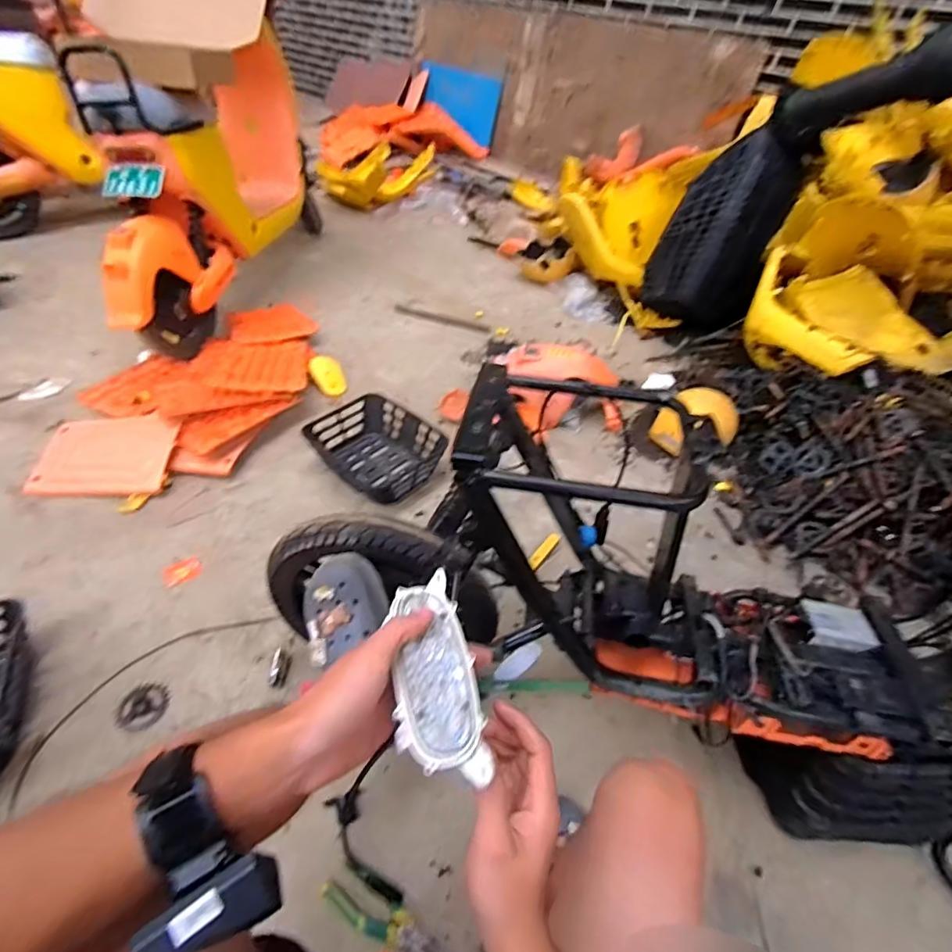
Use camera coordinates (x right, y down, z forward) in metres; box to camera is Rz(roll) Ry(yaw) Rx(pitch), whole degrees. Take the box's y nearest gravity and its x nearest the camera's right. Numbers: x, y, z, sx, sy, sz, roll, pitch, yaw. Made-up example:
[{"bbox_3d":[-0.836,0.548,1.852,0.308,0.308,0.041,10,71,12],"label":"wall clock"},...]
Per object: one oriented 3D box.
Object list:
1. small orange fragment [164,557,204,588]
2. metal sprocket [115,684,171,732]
[{"bbox_3d":[-0.641,0.209,1.141,0.076,0.010,0.048,-27,53,-28],"label":"small orange fragment"},{"bbox_3d":[-0.601,0.417,0.942,0.086,0.009,0.083,2,45,-2],"label":"metal sprocket"}]

